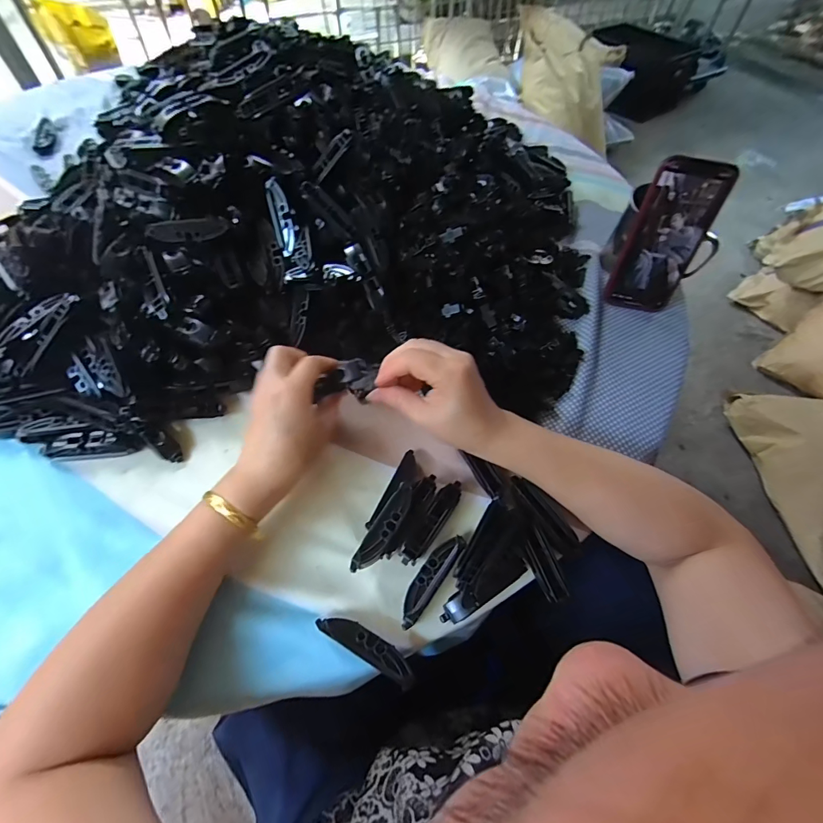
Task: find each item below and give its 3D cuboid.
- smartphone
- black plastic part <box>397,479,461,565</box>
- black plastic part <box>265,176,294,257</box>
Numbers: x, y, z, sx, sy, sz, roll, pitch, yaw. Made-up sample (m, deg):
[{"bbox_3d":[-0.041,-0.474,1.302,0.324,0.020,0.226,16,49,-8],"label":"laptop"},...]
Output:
[{"bbox_3d":[0.283,-0.190,0.444,0.072,0.156,0.015,15,40,8],"label":"smartphone"},{"bbox_3d":[0.017,0.093,0.340,0.018,0.012,0.079,33,63,14],"label":"black plastic part"},{"bbox_3d":[-0.132,-0.198,0.404,0.020,0.005,0.072,-11,103,4],"label":"black plastic part"}]

